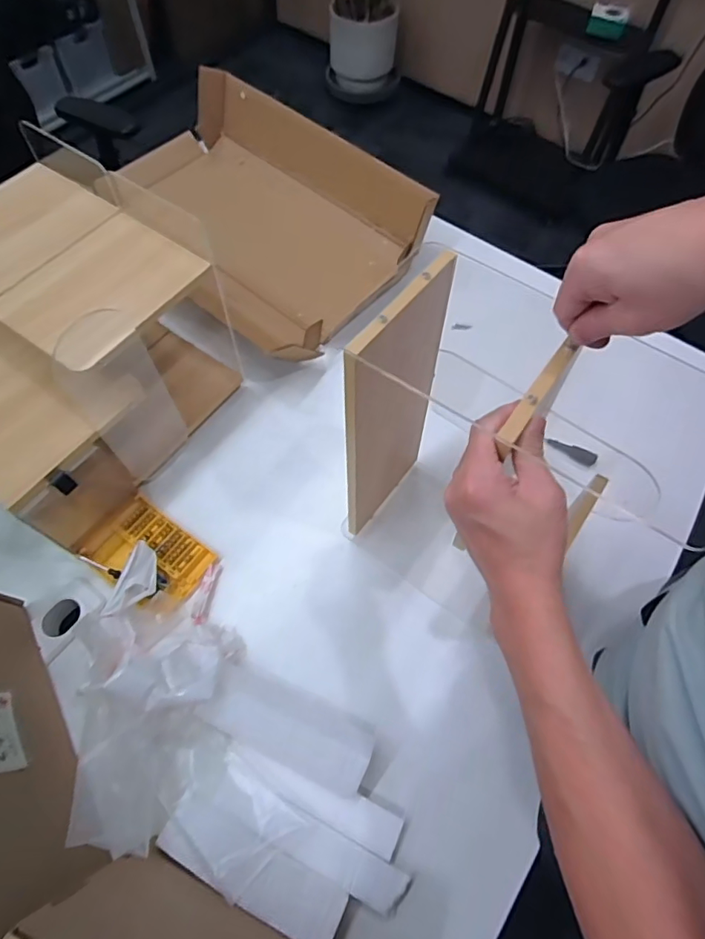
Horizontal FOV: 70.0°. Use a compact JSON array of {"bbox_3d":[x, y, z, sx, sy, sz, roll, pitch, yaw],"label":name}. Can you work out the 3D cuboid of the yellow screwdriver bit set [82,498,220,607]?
[{"bbox_3d":[-0.267,0.115,0.670,0.145,0.024,0.108,32,66,13],"label":"yellow screwdriver bit set"}]

